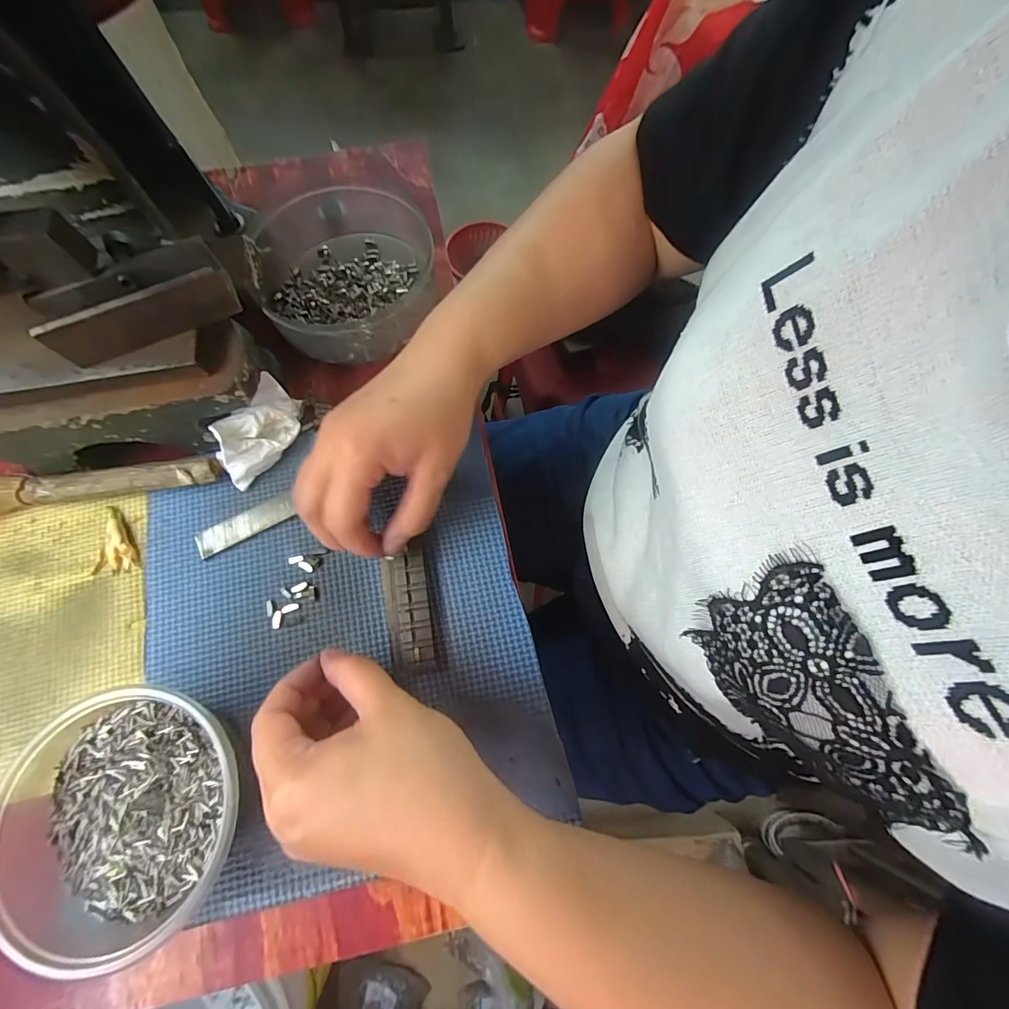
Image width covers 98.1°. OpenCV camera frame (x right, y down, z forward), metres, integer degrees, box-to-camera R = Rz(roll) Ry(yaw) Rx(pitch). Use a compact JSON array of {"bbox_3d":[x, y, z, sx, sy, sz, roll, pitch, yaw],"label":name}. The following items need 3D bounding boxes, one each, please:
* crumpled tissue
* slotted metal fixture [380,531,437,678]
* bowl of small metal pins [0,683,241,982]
[{"bbox_3d":[-0.166,-0.049,0.293,0.033,0.036,0.065,42,77,12],"label":"crumpled tissue"},{"bbox_3d":[-0.061,0.065,0.273,0.029,0.012,0.076,-8,75,-3],"label":"slotted metal fixture"},{"bbox_3d":[-0.195,0.157,0.226,0.124,0.049,0.113,0,72,0],"label":"bowl of small metal pins"}]

